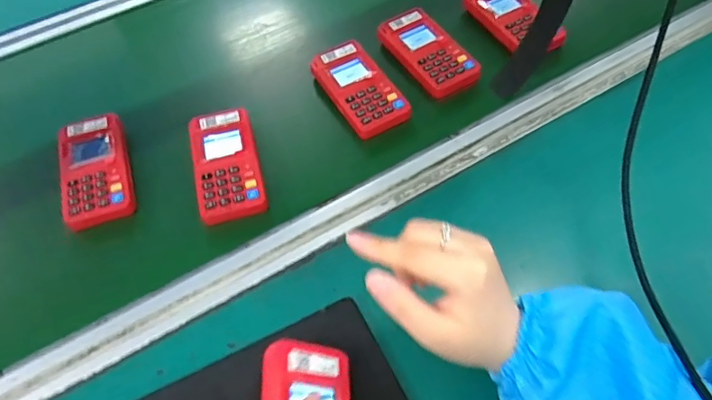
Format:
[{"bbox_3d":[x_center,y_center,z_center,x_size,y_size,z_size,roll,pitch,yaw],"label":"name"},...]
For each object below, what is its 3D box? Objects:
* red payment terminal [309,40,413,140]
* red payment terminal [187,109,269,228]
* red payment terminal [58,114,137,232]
[{"bbox_3d":[0.003,-0.119,0.565,0.062,0.022,0.122,-27,59,-15],"label":"red payment terminal"},{"bbox_3d":[-0.125,-0.034,0.517,0.061,0.022,0.123,-14,57,-6],"label":"red payment terminal"},{"bbox_3d":[-0.255,-0.030,0.518,0.063,0.018,0.123,-18,57,-9],"label":"red payment terminal"}]

